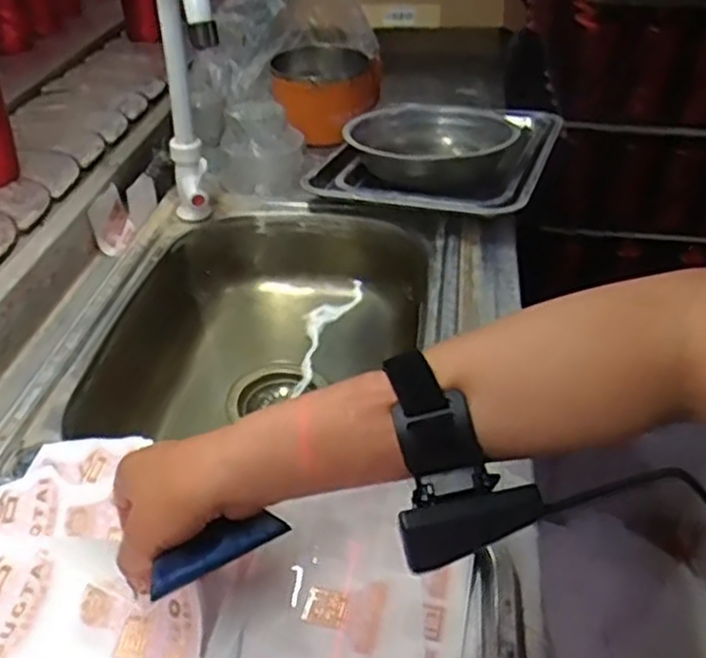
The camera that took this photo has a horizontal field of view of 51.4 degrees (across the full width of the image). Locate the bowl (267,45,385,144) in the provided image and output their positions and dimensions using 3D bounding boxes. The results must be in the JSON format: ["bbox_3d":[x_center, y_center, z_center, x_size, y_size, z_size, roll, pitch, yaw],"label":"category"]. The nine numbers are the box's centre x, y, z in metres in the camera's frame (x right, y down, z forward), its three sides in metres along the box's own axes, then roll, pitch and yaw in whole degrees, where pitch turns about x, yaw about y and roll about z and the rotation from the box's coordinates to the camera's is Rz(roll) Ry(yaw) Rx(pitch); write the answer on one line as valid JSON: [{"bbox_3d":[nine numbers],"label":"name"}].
[{"bbox_3d":[-0.034,-0.310,0.983,0.150,0.093,0.127,2,36,-3],"label":"bowl"}]

